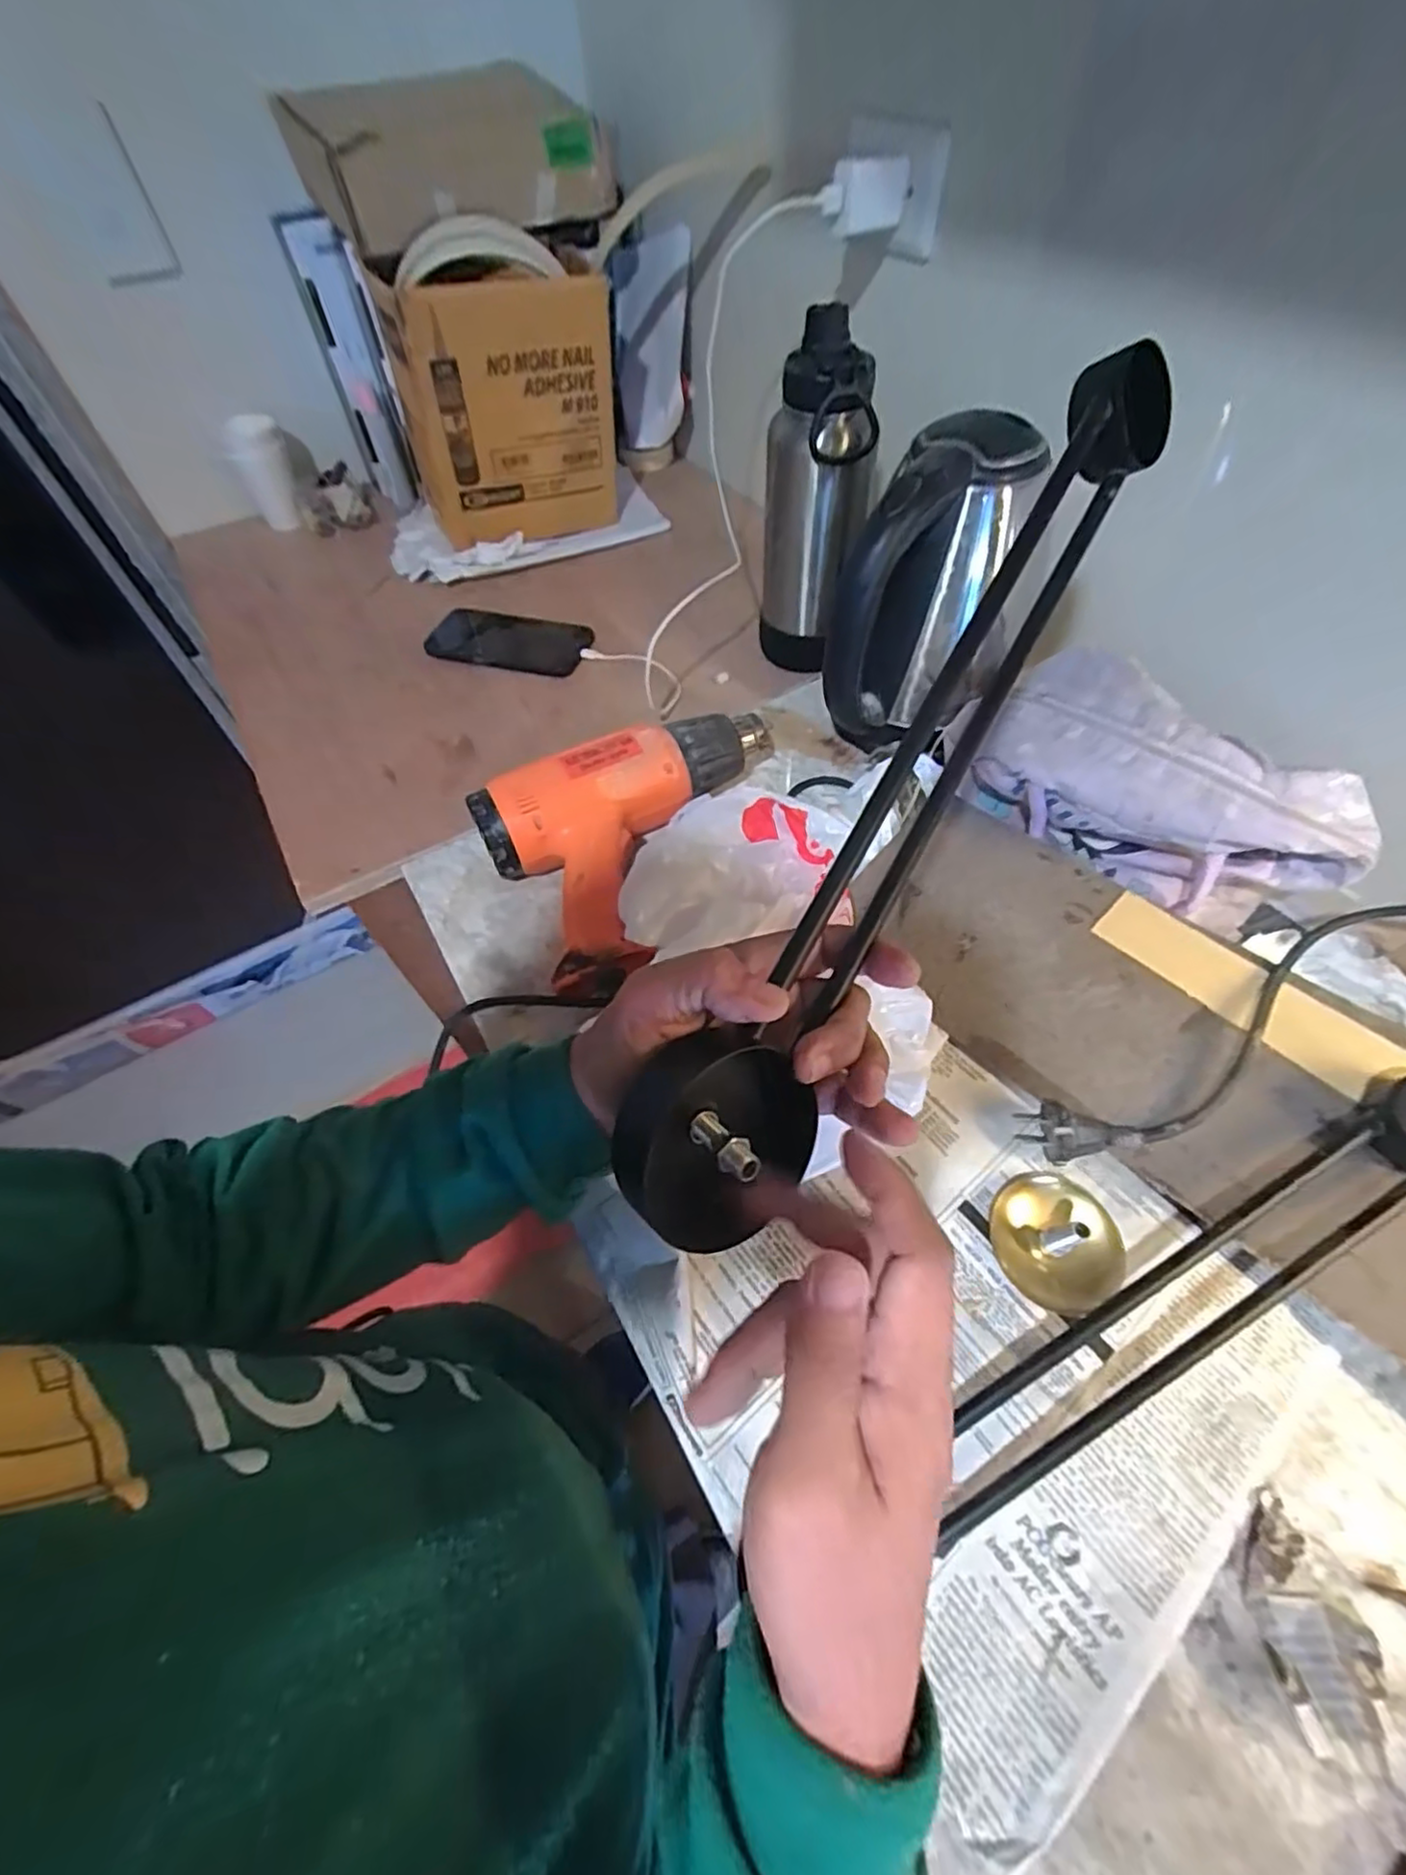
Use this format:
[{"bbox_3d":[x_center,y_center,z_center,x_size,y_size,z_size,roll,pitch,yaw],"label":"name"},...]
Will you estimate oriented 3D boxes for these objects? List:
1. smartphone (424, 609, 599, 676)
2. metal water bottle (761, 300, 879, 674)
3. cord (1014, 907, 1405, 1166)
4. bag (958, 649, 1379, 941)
[{"bbox_3d":[-0.206,-0.316,0.718,0.172,0.015,0.081,13,65,9],"label":"smartphone"},{"bbox_3d":[0.097,-0.365,0.598,0.087,0.251,0.070,7,57,7],"label":"metal water bottle"},{"bbox_3d":[0.355,0.077,0.384,0.334,0.052,0.160,-20,57,4],"label":"cord"},{"bbox_3d":[0.285,-0.088,0.438,0.217,0.115,0.086,38,65,24],"label":"bag"}]

